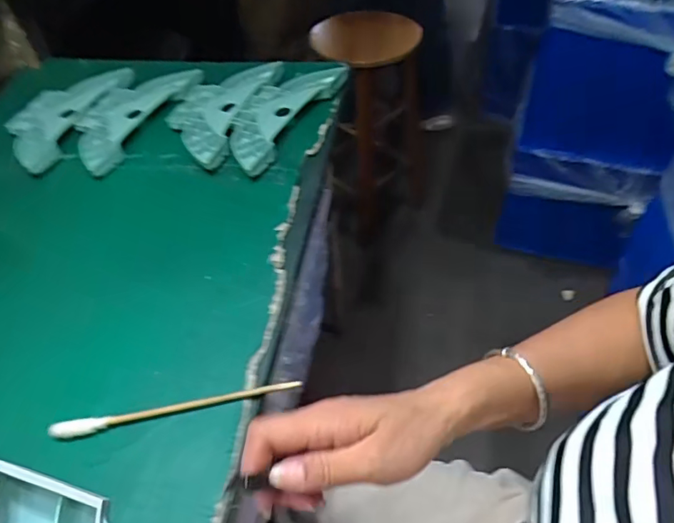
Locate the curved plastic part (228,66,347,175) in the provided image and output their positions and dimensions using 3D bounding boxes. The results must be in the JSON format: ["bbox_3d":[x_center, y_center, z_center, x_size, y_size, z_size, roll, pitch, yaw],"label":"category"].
[{"bbox_3d":[-0.084,-0.214,0.732,0.099,0.022,0.249,22,56,21],"label":"curved plastic part"}]

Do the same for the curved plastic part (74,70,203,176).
[{"bbox_3d":[-0.306,-0.221,0.752,0.113,0.022,0.232,21,53,21],"label":"curved plastic part"}]

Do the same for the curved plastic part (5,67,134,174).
[{"bbox_3d":[-0.412,-0.229,0.760,0.117,0.015,0.234,15,51,16],"label":"curved plastic part"}]

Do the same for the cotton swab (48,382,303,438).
[{"bbox_3d":[-0.142,0.131,0.457,0.218,0.013,0.012,-10,49,-5],"label":"cotton swab"}]

